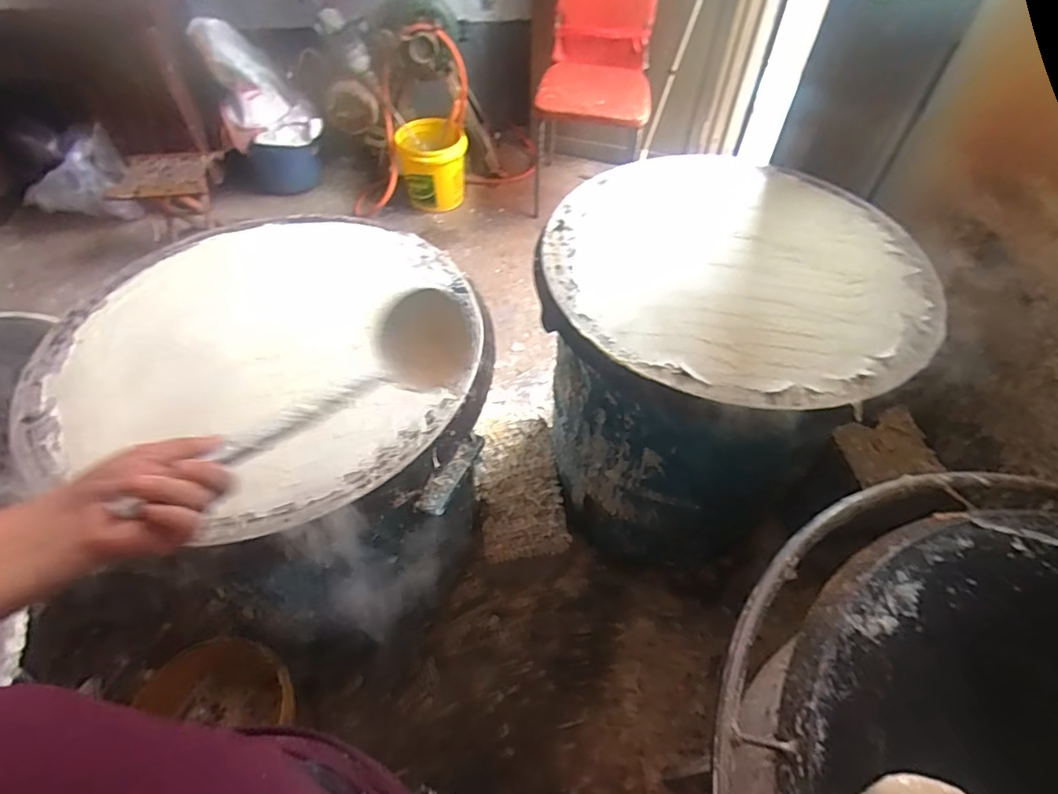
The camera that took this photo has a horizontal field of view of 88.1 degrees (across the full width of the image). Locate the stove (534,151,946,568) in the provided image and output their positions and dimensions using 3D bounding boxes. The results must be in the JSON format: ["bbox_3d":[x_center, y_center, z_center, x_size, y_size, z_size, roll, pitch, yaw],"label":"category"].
[{"bbox_3d":[0.325,-0.055,1.123,0.623,0.598,0.585,-4,53,-5],"label":"stove"}]

